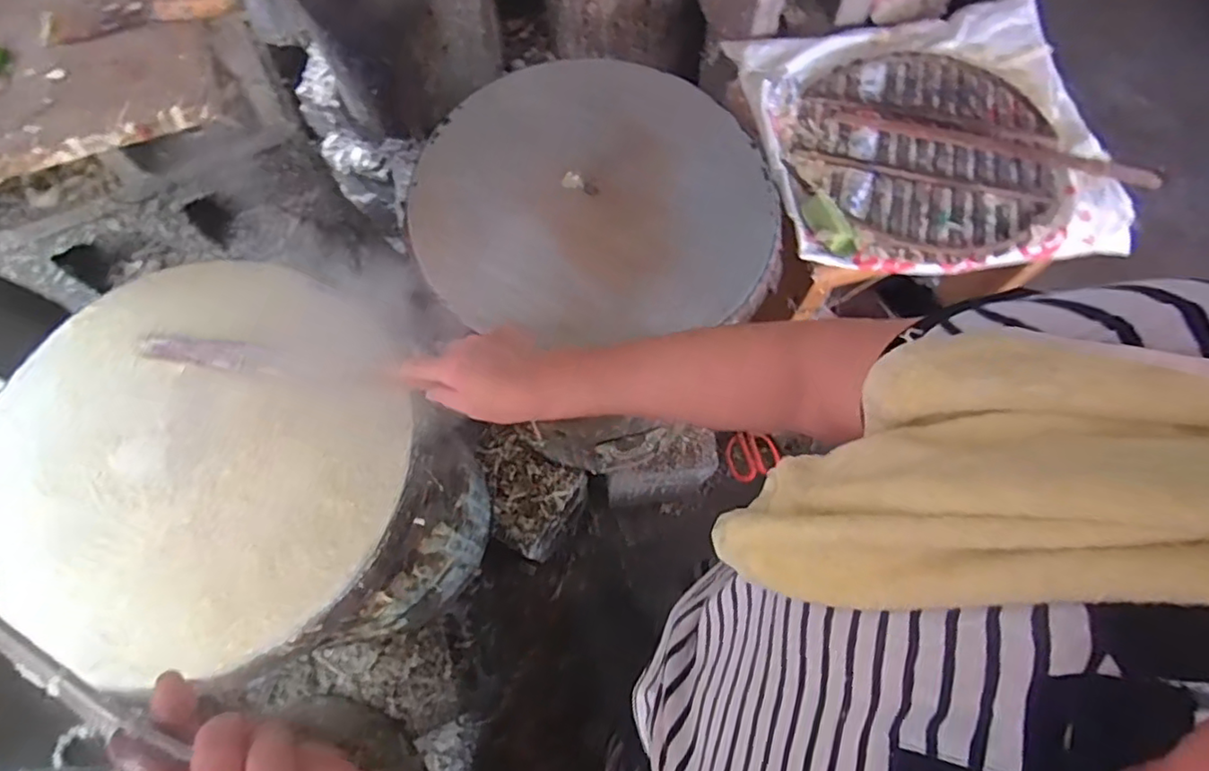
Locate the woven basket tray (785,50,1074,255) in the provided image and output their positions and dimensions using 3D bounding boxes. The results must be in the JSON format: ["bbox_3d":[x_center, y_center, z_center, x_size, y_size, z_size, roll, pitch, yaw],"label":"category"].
[{"bbox_3d":[0.470,-0.354,0.882,0.367,0.023,0.363,24,72,9],"label":"woven basket tray"}]

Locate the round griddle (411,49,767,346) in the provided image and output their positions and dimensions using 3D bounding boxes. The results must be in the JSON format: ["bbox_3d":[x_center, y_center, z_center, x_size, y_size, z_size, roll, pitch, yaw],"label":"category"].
[{"bbox_3d":[-0.011,-0.201,0.623,0.359,0.023,0.326,11,70,5],"label":"round griddle"}]

